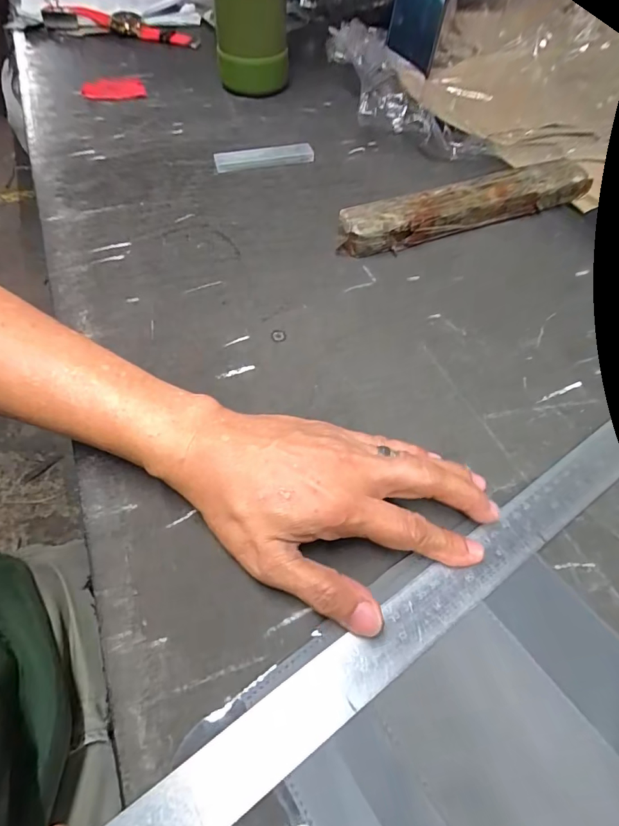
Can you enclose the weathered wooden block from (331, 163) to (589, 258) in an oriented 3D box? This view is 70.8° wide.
[{"bbox_3d":[0.154,-0.202,0.428,0.265,0.038,0.034,-17,58,-14],"label":"weathered wooden block"}]

